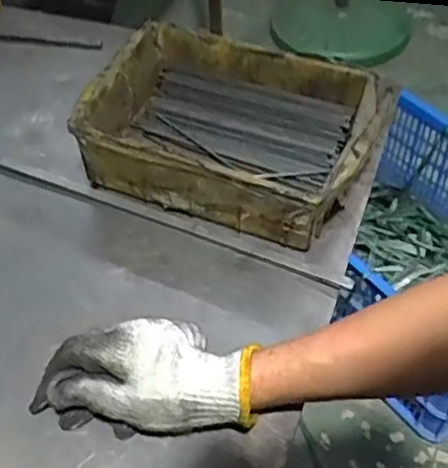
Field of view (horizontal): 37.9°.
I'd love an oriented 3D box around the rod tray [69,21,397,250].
[{"bbox_3d":[0.009,-0.098,0.628,0.263,0.079,0.182,18,53,17],"label":"rod tray"}]

